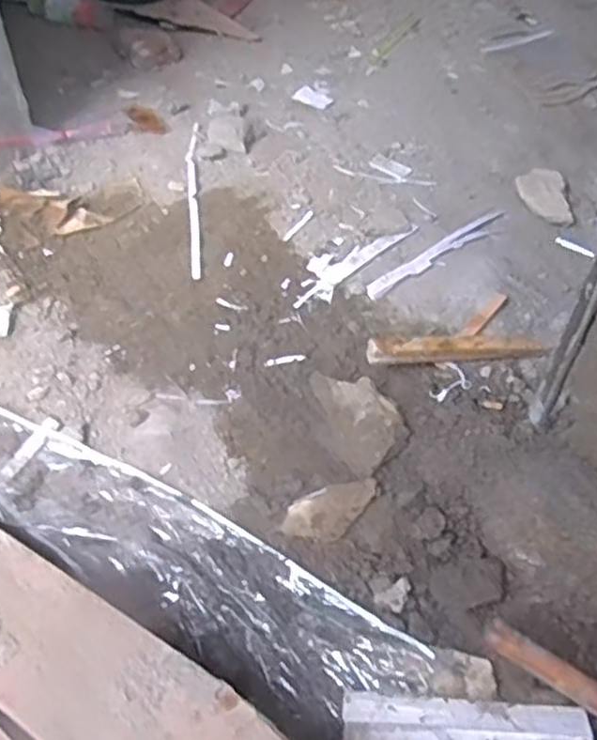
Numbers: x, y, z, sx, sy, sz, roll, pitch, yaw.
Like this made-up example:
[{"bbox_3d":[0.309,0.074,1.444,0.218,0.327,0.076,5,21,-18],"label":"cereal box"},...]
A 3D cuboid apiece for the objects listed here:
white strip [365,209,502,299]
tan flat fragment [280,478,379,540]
[{"bbox_3d":[0.201,-0.170,1.005,0.282,0.013,0.032,-34,55,-30],"label":"white strip"},{"bbox_3d":[0.037,0.153,0.774,0.107,0.010,0.051,-25,74,4],"label":"tan flat fragment"}]

